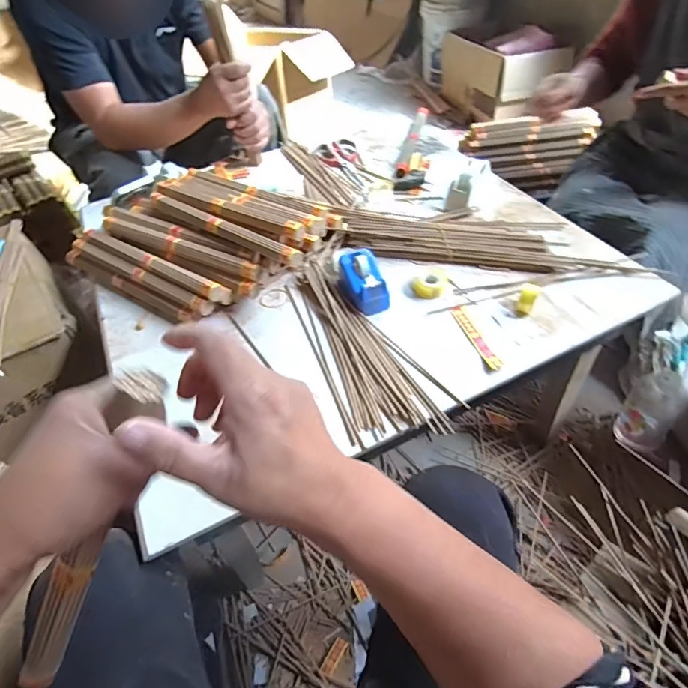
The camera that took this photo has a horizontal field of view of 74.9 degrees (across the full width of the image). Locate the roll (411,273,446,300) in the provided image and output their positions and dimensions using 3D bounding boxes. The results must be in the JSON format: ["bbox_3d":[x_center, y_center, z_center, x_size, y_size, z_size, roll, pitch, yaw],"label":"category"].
[{"bbox_3d":[0.132,-0.095,0.701,0.050,0.017,0.052,-3,48,3],"label":"roll"}]

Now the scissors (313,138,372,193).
[{"bbox_3d":[0.019,-0.395,0.982,0.099,0.015,0.224,-29,52,-19],"label":"scissors"}]

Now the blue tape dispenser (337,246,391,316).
[{"bbox_3d":[0.029,-0.097,0.683,0.054,0.050,0.100,-16,49,-9],"label":"blue tape dispenser"}]

